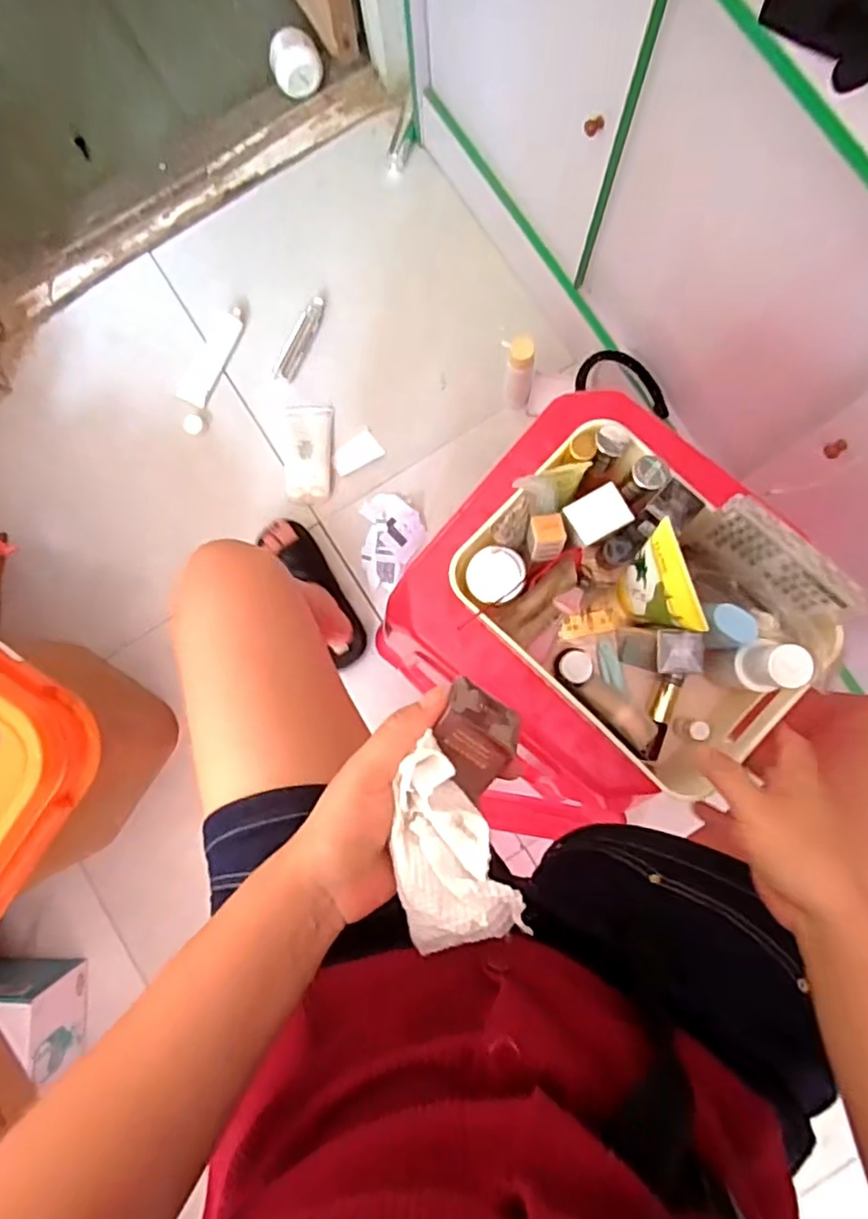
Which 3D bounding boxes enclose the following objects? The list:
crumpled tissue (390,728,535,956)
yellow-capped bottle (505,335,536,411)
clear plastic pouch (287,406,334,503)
[{"bbox_3d":[0.010,0.123,0.319,0.058,0.031,0.126,-9,107,2],"label":"crumpled tissue"},{"bbox_3d":[0.128,-0.350,0.959,0.043,0.148,0.043,13,86,4],"label":"yellow-capped bottle"},{"bbox_3d":[-0.202,-0.254,1.053,0.072,0.027,0.164,-4,85,2],"label":"clear plastic pouch"}]

